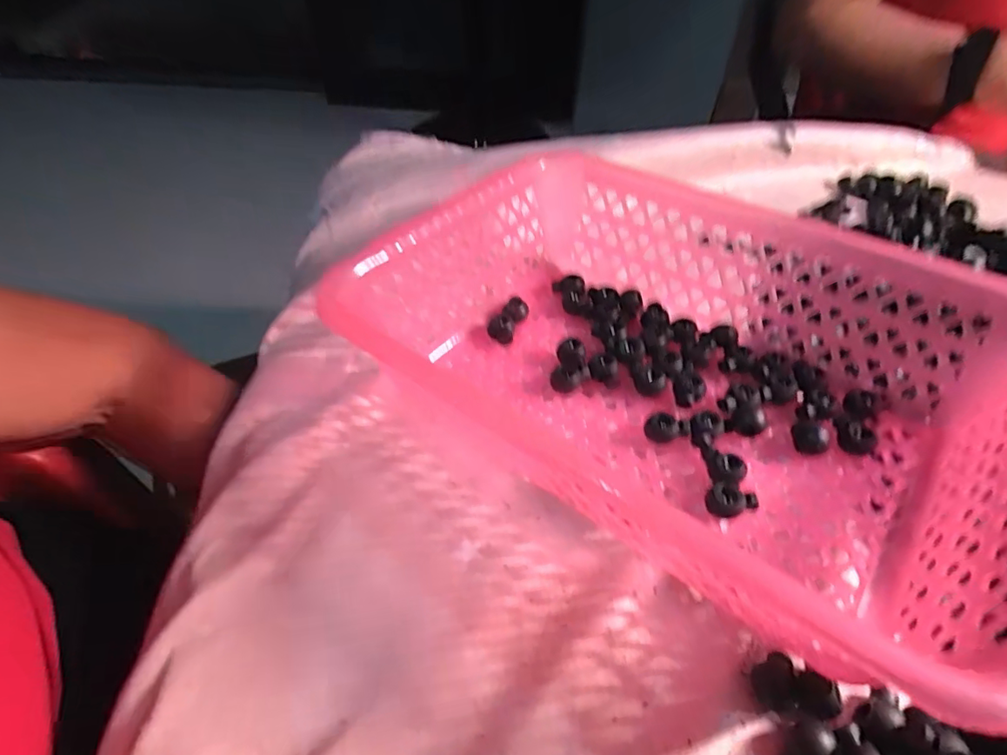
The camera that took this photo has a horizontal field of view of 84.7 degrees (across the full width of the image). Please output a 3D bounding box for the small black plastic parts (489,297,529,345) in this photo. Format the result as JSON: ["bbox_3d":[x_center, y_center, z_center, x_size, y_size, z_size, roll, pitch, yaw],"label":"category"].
[{"bbox_3d":[0.002,-0.036,0.353,0.018,0.013,0.032,19,50,14],"label":"small black plastic parts"}]

